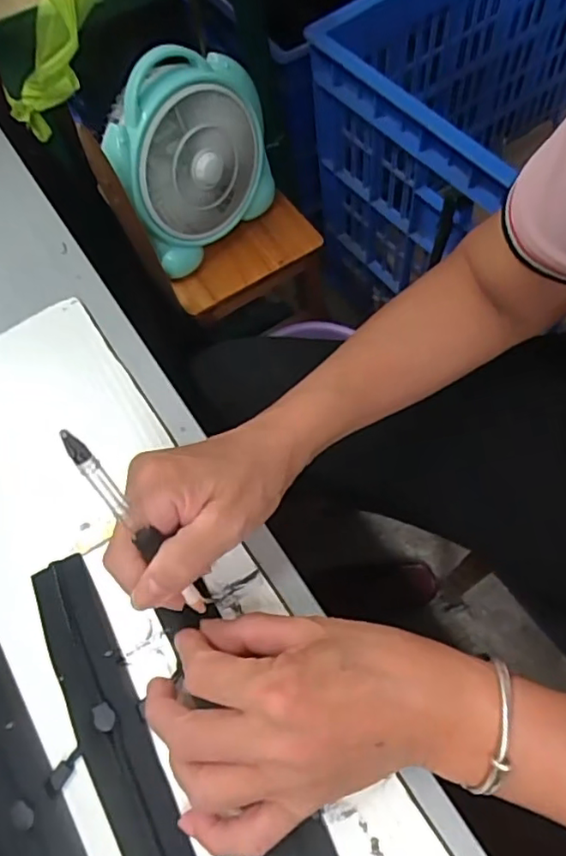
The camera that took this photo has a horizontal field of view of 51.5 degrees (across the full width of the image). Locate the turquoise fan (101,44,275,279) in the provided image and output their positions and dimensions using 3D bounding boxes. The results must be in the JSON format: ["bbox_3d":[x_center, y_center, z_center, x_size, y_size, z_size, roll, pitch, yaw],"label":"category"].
[{"bbox_3d":[-0.108,-0.343,0.760,0.221,0.226,0.074,-38,67,-12],"label":"turquoise fan"}]

